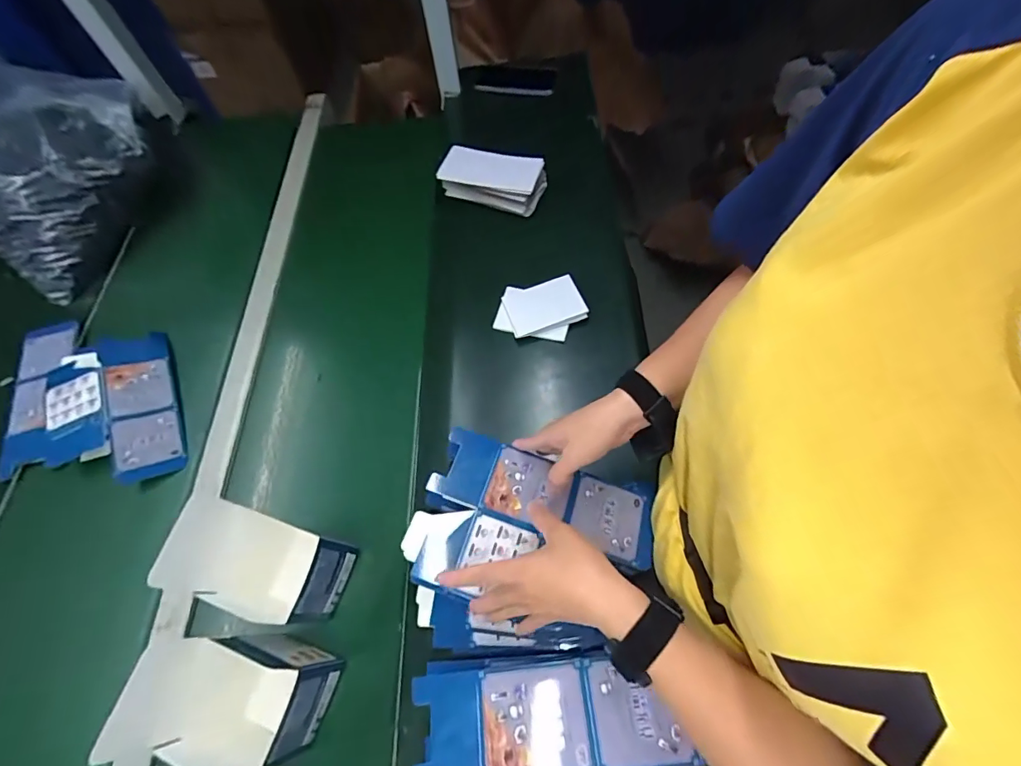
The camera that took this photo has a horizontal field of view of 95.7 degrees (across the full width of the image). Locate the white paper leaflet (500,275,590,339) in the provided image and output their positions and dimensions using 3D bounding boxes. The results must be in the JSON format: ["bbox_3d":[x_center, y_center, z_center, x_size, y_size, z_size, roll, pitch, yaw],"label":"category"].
[{"bbox_3d":[0.049,-0.114,0.676,0.110,0.011,0.080,-18,69,-5],"label":"white paper leaflet"}]

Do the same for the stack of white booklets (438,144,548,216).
[{"bbox_3d":[-0.031,-0.348,0.783,0.172,0.058,0.085,15,70,8],"label":"stack of white booklets"}]

